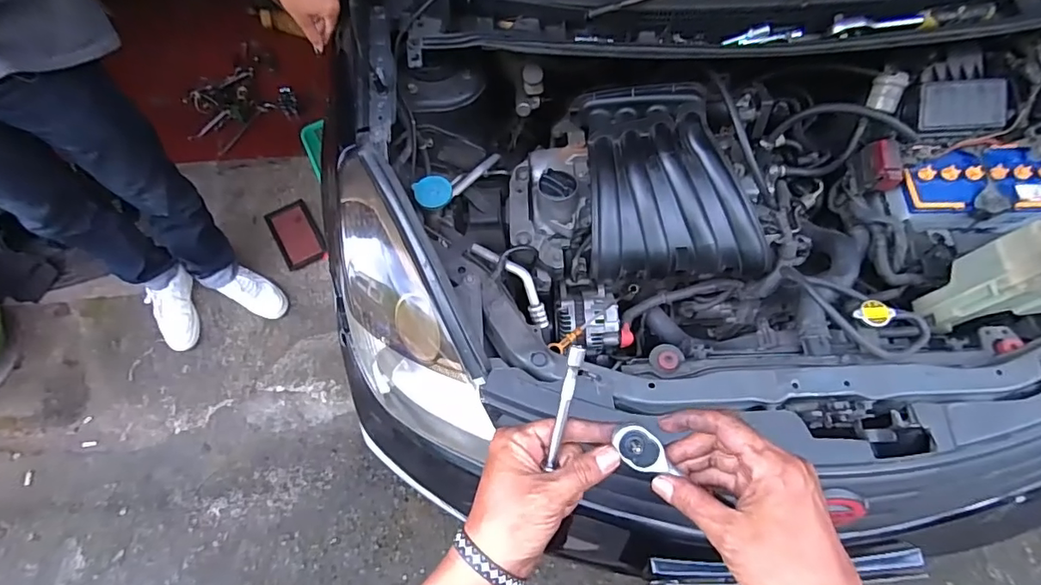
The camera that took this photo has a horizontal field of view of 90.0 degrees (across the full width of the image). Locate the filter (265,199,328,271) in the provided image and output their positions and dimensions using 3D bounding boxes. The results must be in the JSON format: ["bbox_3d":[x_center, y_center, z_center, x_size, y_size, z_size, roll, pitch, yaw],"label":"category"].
[{"bbox_3d":[-0.748,-0.193,1.742,0.138,0.027,0.241,-27,66,-12],"label":"filter"}]

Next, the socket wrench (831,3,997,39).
[{"bbox_3d":[0.613,-0.426,0.811,0.241,0.025,0.030,-4,63,0],"label":"socket wrench"}]

